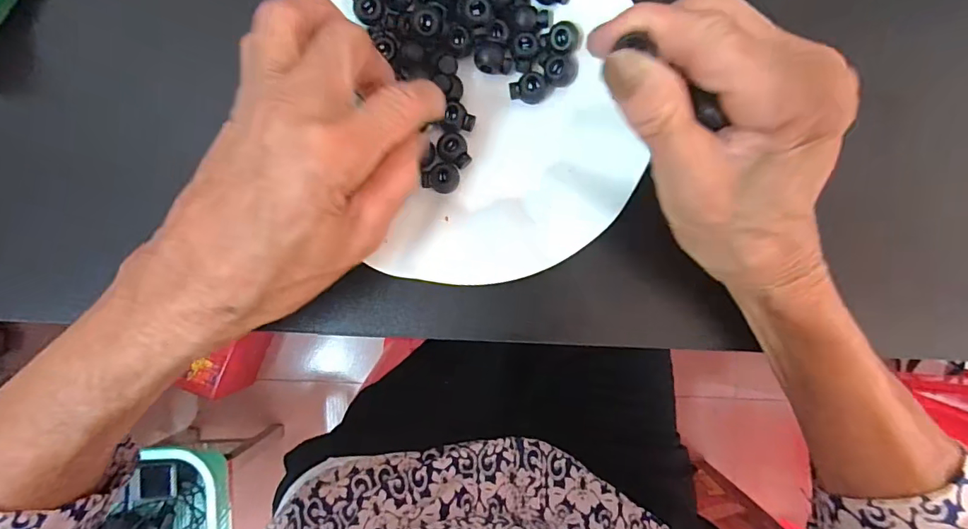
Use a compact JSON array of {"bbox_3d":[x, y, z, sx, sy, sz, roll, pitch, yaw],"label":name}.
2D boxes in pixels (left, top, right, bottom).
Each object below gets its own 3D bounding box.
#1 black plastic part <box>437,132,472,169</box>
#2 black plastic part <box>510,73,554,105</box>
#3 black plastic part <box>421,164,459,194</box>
[{"bbox_3d":[-0.015,-0.059,0.256,0.015,0.009,0.019,-41,87,1],"label":"black plastic part"},{"bbox_3d":[0.025,-0.091,0.255,0.022,0.010,0.013,-6,88,2],"label":"black plastic part"},{"bbox_3d":[-0.022,-0.045,0.255,0.018,0.008,0.015,16,89,3],"label":"black plastic part"}]

